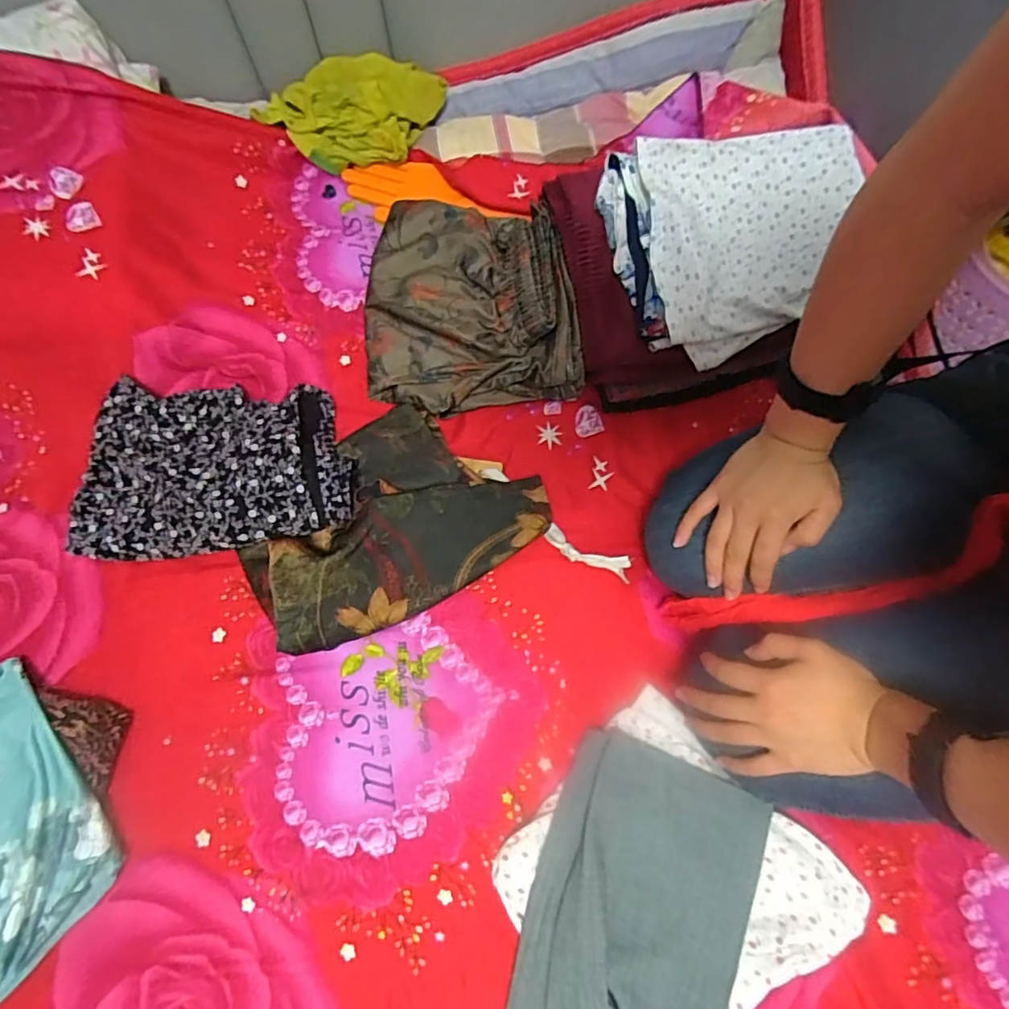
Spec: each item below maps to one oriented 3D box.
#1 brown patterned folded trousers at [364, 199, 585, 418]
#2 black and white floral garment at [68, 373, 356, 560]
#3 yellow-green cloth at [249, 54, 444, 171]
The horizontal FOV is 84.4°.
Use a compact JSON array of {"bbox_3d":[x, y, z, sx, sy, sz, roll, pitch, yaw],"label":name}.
[{"bbox_3d":[-0.050,-0.253,0.656,0.239,0.055,0.289,-8,70,-2],"label":"brown patterned folded trousers"},{"bbox_3d":[-0.313,-0.048,0.598,0.299,0.057,0.189,-5,70,-1],"label":"black and white floral garment"},{"bbox_3d":[-0.196,-0.517,0.734,0.247,0.074,0.129,-12,71,-4],"label":"yellow-green cloth"}]

